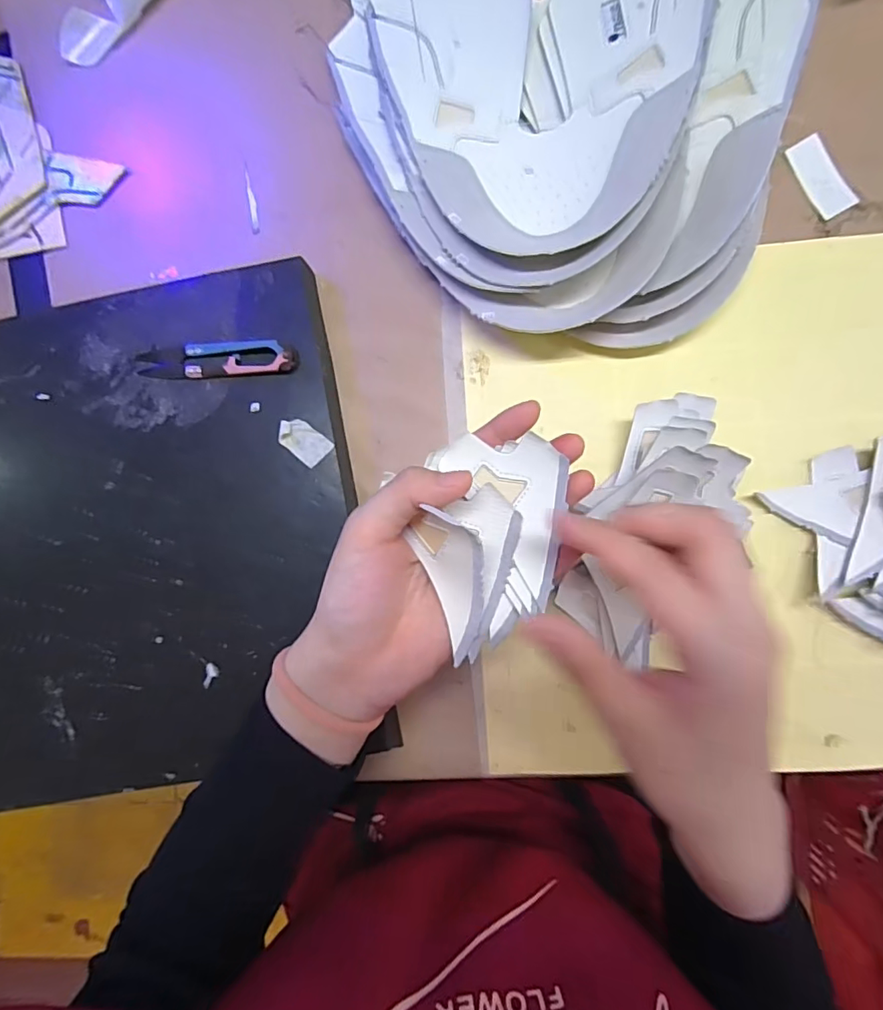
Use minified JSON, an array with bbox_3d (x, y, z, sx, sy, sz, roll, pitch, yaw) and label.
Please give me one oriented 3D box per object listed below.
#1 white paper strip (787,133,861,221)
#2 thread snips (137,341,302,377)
[{"bbox_3d":[0.233,-0.201,0.325,0.022,0.004,0.049,-28,87,7],"label":"white paper strip"},{"bbox_3d":[-0.138,-0.090,0.325,0.100,0.010,0.022,-2,86,3],"label":"thread snips"}]

